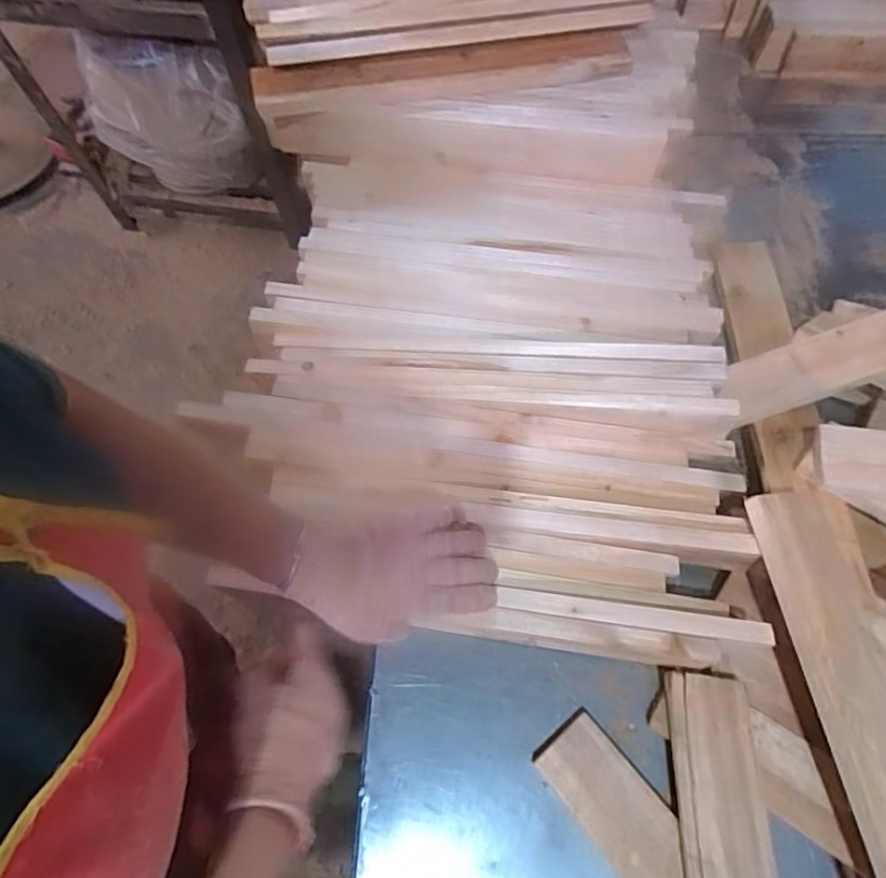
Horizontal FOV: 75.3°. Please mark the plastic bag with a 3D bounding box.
[{"bbox_3d":[-0.688,-0.797,1.486,0.408,0.401,0.118,10,66,4],"label":"plastic bag"}]

